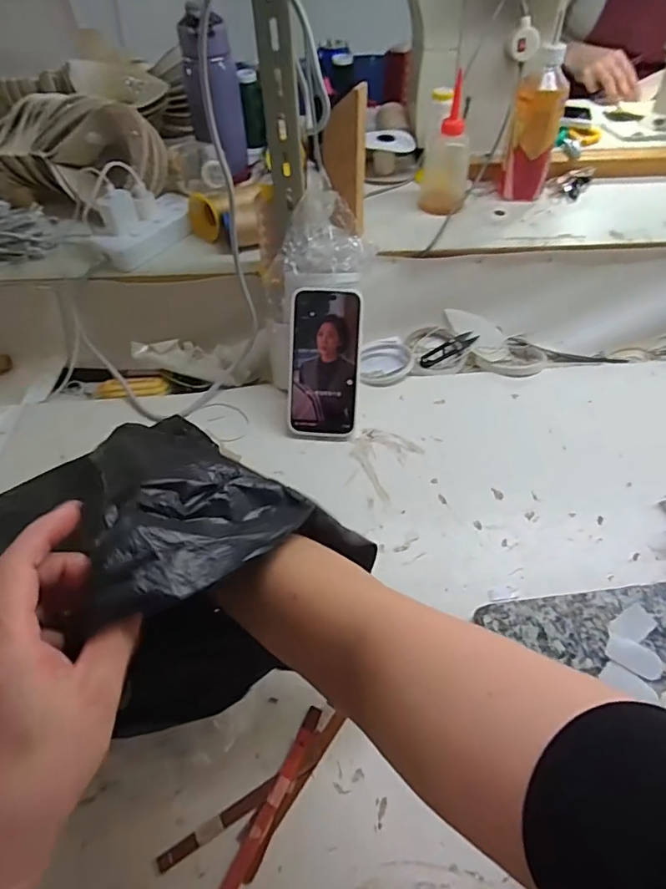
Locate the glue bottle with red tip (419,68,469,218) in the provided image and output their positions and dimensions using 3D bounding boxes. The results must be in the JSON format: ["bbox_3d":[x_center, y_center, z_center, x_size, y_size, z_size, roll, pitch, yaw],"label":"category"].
[{"bbox_3d":[0.161,-0.403,0.720,0.064,0.140,0.065,7,52,7],"label":"glue bottle with red tip"}]

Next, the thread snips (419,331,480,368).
[{"bbox_3d":[0.158,-0.131,0.719,0.106,0.015,0.023,-30,56,-22],"label":"thread snips"}]

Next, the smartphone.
[{"bbox_3d":[-0.010,-0.093,0.599,0.080,0.166,0.011,3,11,3],"label":"smartphone"}]

